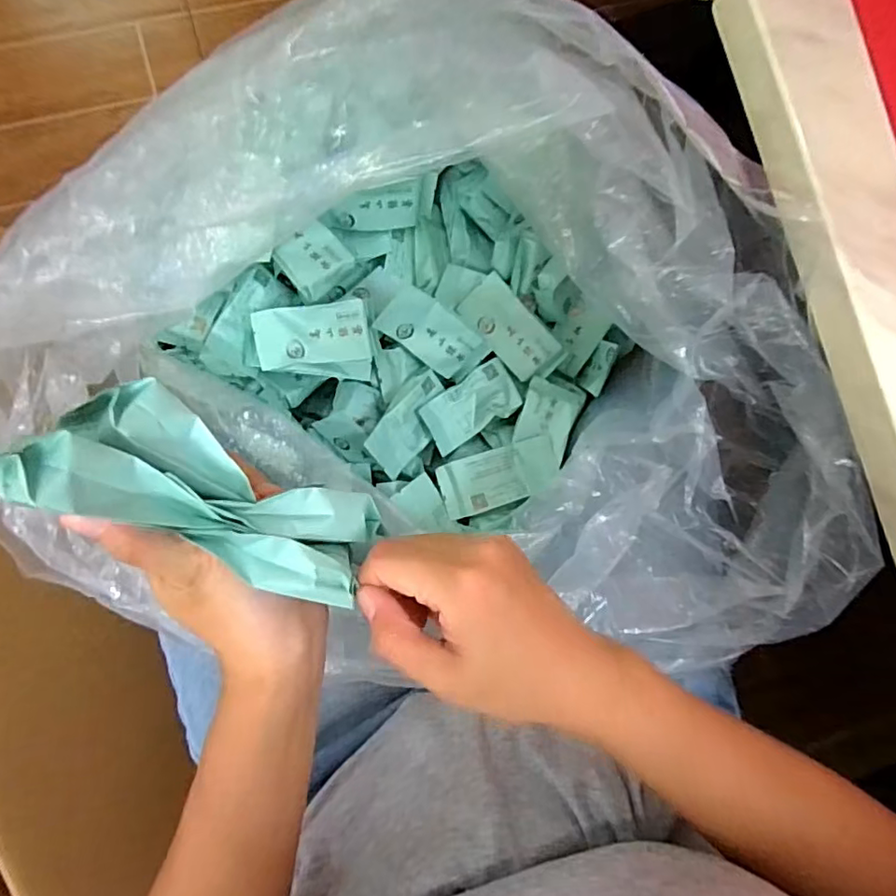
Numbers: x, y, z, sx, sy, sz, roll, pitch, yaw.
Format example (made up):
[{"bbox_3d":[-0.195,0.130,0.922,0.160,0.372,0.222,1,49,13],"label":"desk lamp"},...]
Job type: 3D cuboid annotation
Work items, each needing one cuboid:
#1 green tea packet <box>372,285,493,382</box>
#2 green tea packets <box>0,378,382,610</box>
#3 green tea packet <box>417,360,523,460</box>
[{"bbox_3d":[-0.015,-0.112,0.559,0.114,0.018,0.057,34,112,-29],"label":"green tea packet"},{"bbox_3d":[-0.086,0.021,0.230,0.146,0.025,0.050,32,81,-39],"label":"green tea packets"},{"bbox_3d":[0.025,-0.043,0.580,0.103,0.012,0.057,-32,89,-8],"label":"green tea packet"}]

